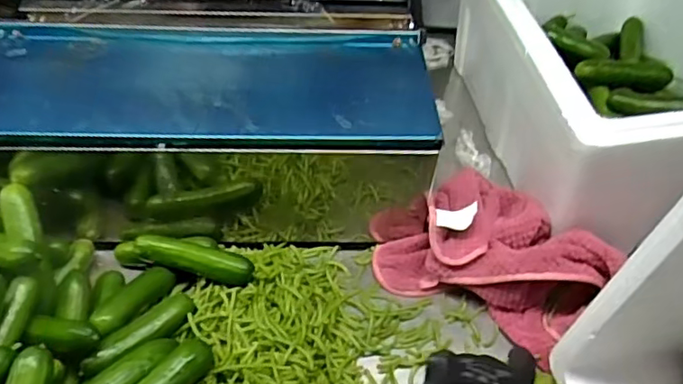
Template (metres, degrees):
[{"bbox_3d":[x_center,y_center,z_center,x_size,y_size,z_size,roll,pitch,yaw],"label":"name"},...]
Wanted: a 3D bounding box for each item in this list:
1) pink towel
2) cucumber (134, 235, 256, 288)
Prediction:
[{"bbox_3d":[0.167,0.068,0.625,0.251,0.084,0.174,34,52,26],"label":"pink towel"},{"bbox_3d":[-0.151,0.070,0.603,0.120,0.028,0.029,11,46,6],"label":"cucumber"}]

